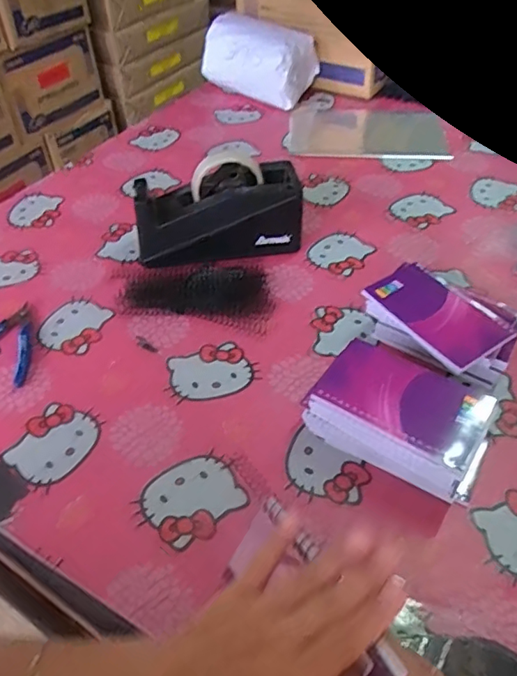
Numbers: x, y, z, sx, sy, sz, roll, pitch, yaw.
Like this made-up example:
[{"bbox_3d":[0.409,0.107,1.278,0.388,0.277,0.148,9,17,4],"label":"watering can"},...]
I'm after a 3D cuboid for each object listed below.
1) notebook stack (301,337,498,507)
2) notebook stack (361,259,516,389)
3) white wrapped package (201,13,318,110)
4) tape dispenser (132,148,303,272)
[{"bbox_3d":[0.119,0.074,0.463,0.149,0.066,0.097,28,53,24],"label":"notebook stack"},{"bbox_3d":[0.173,-0.006,0.539,0.088,0.065,0.140,-29,51,-26],"label":"notebook stack"},{"bbox_3d":[0.000,-0.506,0.990,0.190,0.136,0.112,24,50,22],"label":"white wrapped package"},{"bbox_3d":[-0.048,-0.154,0.653,0.197,0.109,0.075,-5,45,-5],"label":"tape dispenser"}]

